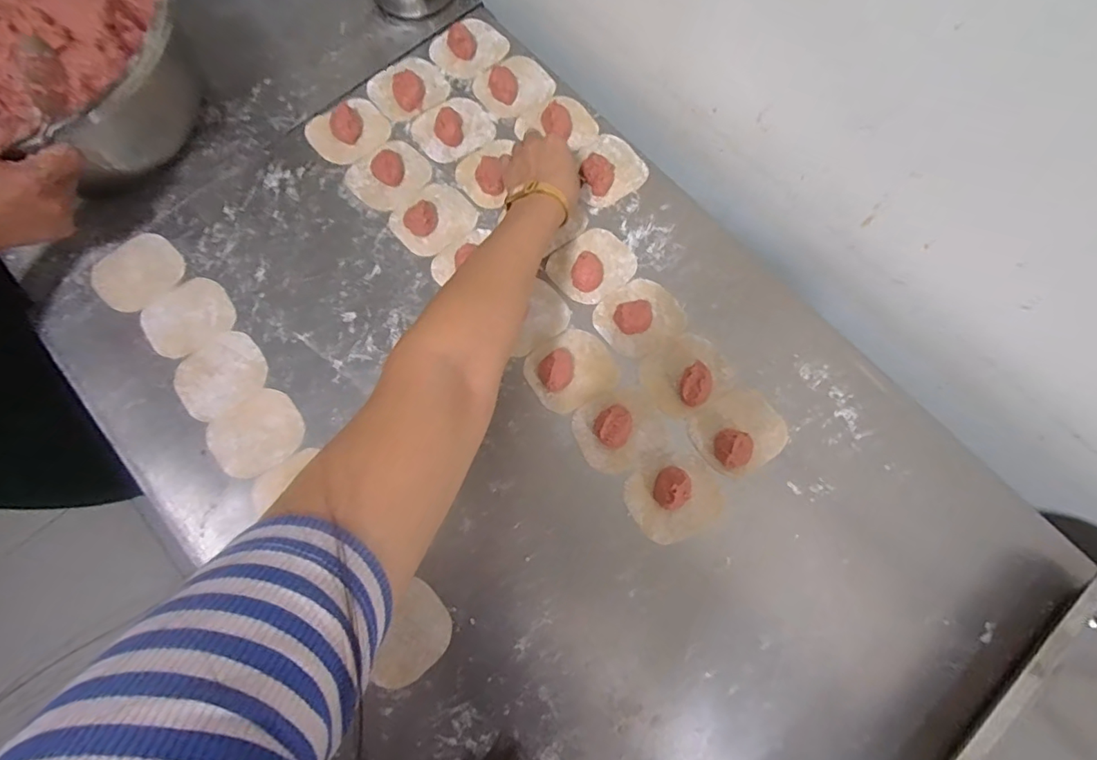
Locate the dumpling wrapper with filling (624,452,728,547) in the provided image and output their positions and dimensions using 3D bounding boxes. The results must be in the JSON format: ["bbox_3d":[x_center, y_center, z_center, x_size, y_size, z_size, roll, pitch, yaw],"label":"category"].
[{"bbox_3d":[0.119,0.105,0.477,0.087,0.024,0.072,-24,77,-7],"label":"dumpling wrapper with filling"}]

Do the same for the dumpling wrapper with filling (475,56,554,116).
[{"bbox_3d":[-0.040,-0.344,0.608,0.083,0.014,0.080,0,75,-1],"label":"dumpling wrapper with filling"}]

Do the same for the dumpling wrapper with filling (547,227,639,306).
[{"bbox_3d":[0.045,-0.122,0.545,0.085,0.022,0.072,-37,78,-10],"label":"dumpling wrapper with filling"}]

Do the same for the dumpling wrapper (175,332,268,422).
[{"bbox_3d":[-0.327,-0.007,0.520,0.081,0.005,0.070,-35,78,-9],"label":"dumpling wrapper"}]

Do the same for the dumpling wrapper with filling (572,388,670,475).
[{"bbox_3d":[0.069,0.047,0.497,0.082,0.016,0.075,0,75,-1],"label":"dumpling wrapper with filling"}]

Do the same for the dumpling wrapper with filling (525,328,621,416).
[{"bbox_3d":[0.022,-0.013,0.511,0.082,0.019,0.073,-31,77,-8],"label":"dumpling wrapper with filling"}]

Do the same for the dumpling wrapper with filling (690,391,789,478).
[{"bbox_3d":[0.185,0.047,0.496,0.085,0.025,0.075,-32,78,-9],"label":"dumpling wrapper with filling"}]

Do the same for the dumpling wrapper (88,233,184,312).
[{"bbox_3d":[-0.430,-0.114,0.546,0.083,0.008,0.083,43,79,10],"label":"dumpling wrapper"}]

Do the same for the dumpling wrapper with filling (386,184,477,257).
[{"bbox_3d":[-0.126,-0.178,0.559,0.084,0.028,0.073,-38,79,-10],"label":"dumpling wrapper with filling"}]

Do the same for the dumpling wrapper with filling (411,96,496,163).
[{"bbox_3d":[-0.109,-0.291,0.589,0.085,0.019,0.074,-32,78,-8],"label":"dumpling wrapper with filling"}]

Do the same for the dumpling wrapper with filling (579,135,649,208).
[{"bbox_3d":[0.065,-0.235,0.573,0.081,0.021,0.069,-34,78,-9],"label":"dumpling wrapper with filling"}]

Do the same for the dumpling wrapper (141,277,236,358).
[{"bbox_3d":[-0.368,-0.065,0.532,0.082,0.006,0.070,-35,78,-9],"label":"dumpling wrapper"}]

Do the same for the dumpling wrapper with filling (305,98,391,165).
[{"bbox_3d":[-0.228,-0.284,0.590,0.086,0.018,0.070,-27,77,-7],"label":"dumpling wrapper with filling"}]

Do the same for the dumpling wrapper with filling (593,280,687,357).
[{"bbox_3d":[0.093,-0.066,0.529,0.083,0.016,0.072,-34,78,-9],"label":"dumpling wrapper with filling"}]

